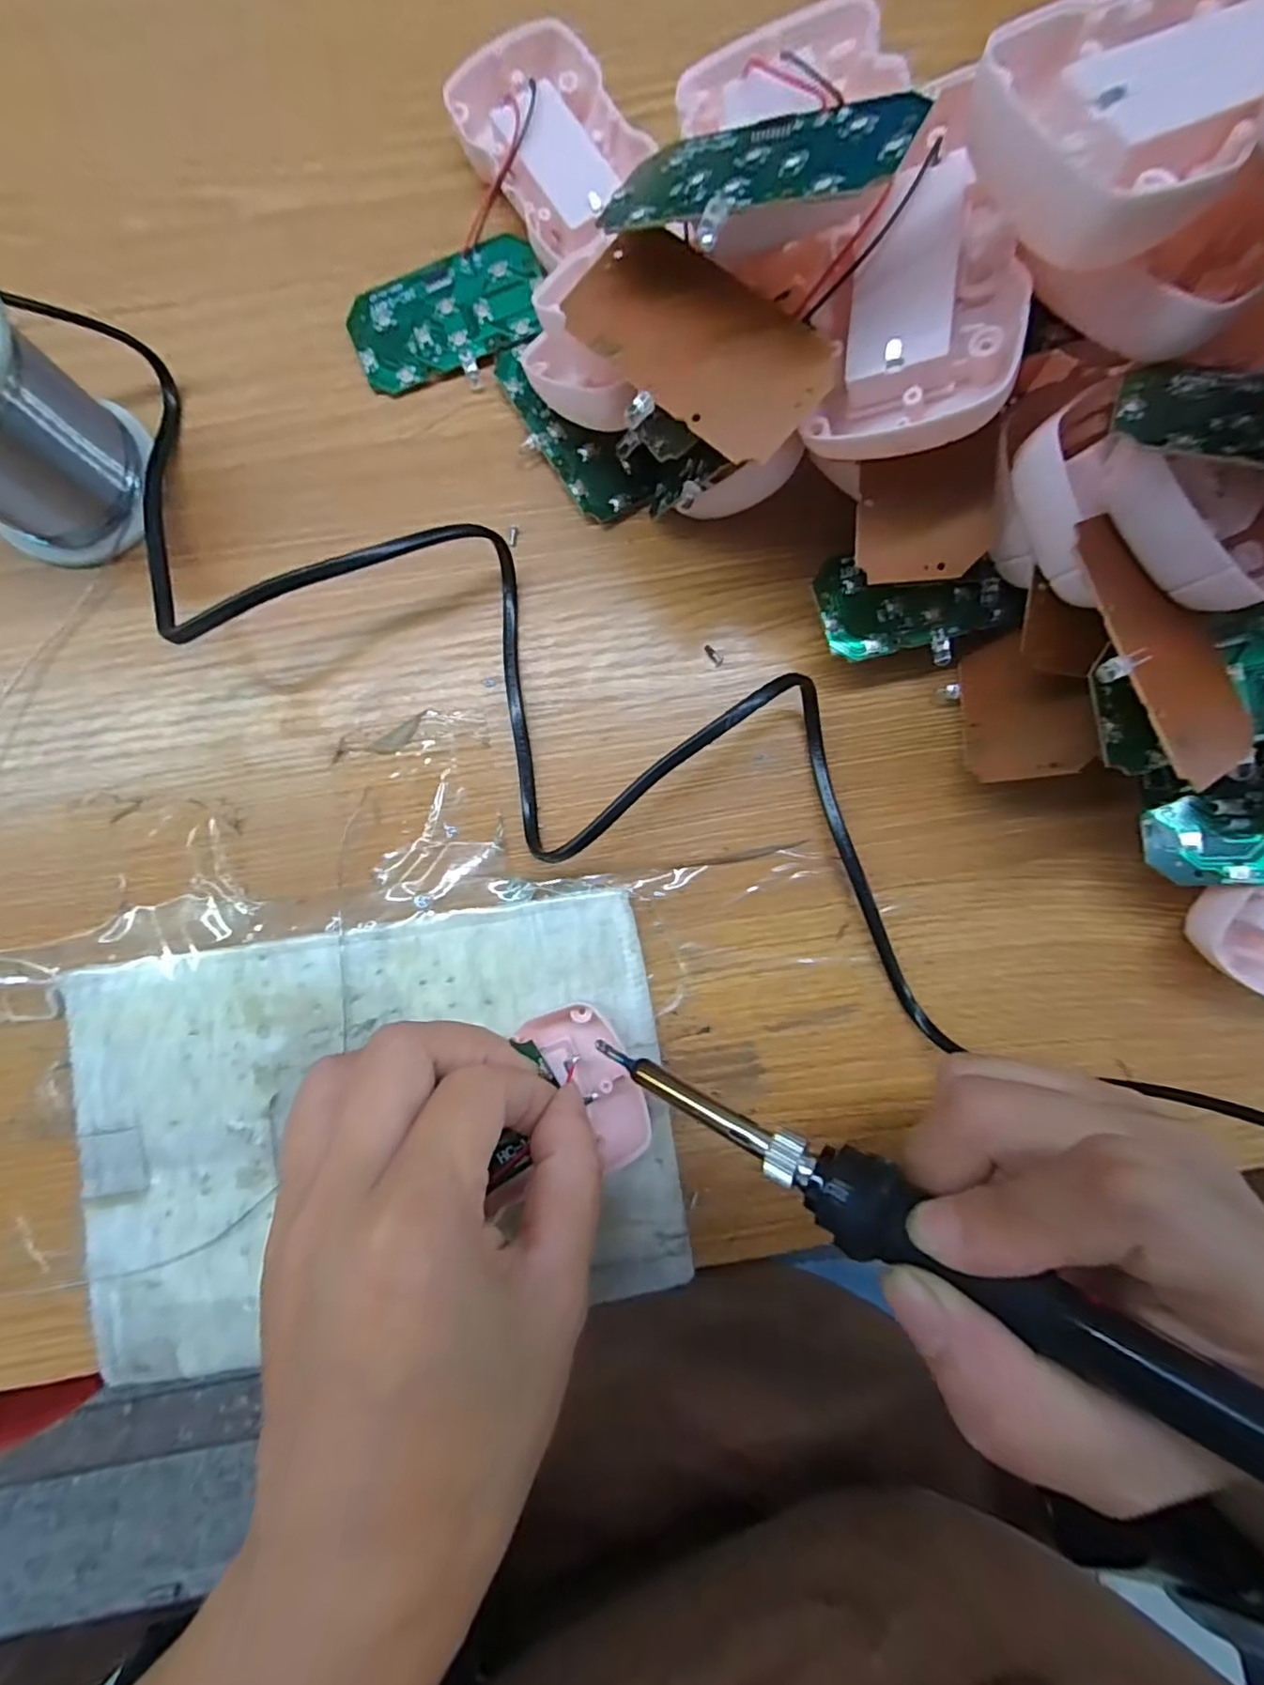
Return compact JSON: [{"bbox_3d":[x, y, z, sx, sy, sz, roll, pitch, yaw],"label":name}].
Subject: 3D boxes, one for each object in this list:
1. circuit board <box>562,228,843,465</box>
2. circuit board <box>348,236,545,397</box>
[{"bbox_3d":[0.018,-0.135,0.164,0.072,0.011,0.038,42,88,0],"label":"circuit board"},{"bbox_3d":[-0.067,-0.194,0.229,0.072,0.008,0.041,-22,89,-2],"label":"circuit board"}]

